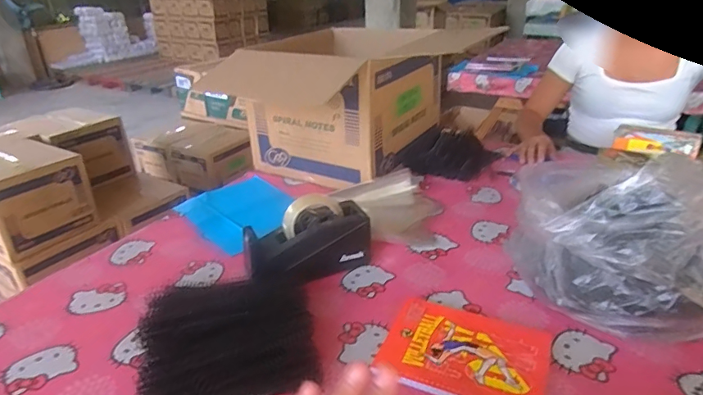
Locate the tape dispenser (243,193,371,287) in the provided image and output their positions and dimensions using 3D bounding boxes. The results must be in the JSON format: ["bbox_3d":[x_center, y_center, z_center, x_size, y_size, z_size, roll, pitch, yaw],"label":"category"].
[{"bbox_3d":[-0.073,0.073,0.740,0.201,0.118,0.085,-15,28,-27],"label":"tape dispenser"}]

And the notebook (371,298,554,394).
[{"bbox_3d":[0.146,0.198,0.588,0.196,0.015,0.152,10,27,24],"label":"notebook"}]

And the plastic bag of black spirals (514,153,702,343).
[{"bbox_3d":[0.389,0.046,0.678,0.269,0.205,0.283,5,28,13],"label":"plastic bag of black spirals"}]

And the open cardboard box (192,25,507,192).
[{"bbox_3d":[0.001,-0.217,1.163,0.375,0.269,0.413,15,29,31],"label":"open cardboard box"}]

